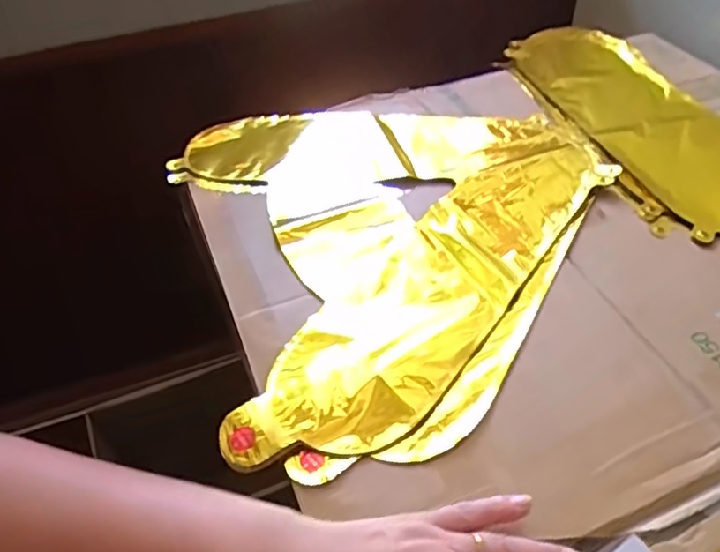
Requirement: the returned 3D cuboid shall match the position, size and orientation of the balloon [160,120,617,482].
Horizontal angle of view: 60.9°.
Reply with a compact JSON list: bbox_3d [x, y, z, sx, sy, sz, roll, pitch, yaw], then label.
[{"bbox_3d":[0.042,-0.050,0.502,0.346,0.019,0.388,-15,46,-11],"label":"balloon"}]

